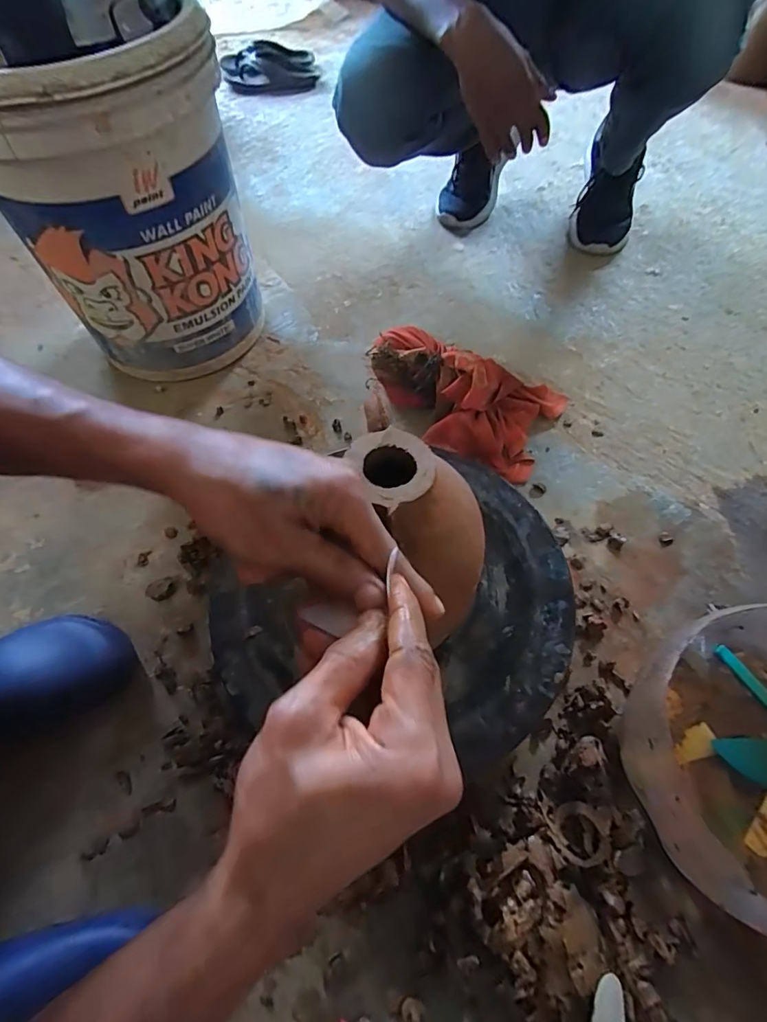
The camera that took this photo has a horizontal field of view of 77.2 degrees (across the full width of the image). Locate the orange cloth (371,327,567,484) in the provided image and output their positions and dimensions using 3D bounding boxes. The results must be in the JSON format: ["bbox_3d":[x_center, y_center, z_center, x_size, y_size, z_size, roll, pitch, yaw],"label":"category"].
[{"bbox_3d":[0.100,-0.156,0.652,0.270,0.082,0.184,20,62,12],"label":"orange cloth"}]

